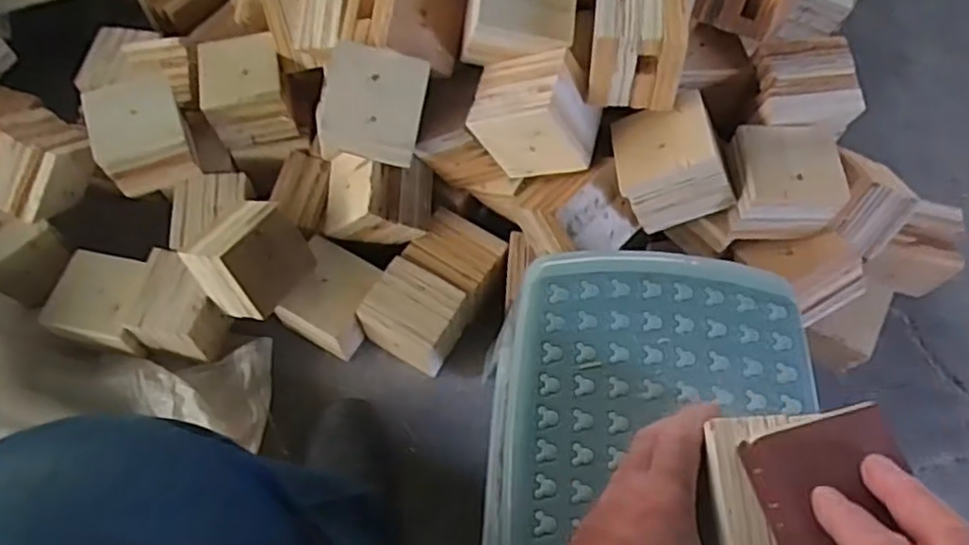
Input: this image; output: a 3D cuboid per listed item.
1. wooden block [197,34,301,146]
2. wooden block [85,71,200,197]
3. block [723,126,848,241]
[{"bbox_3d":[-0.284,-0.209,0.863,0.100,0.093,0.098,-10,66,-6],"label":"wooden block"},{"bbox_3d":[-0.397,-0.160,0.835,0.101,0.080,0.102,-22,68,-11],"label":"wooden block"},{"bbox_3d":[0.295,-0.089,0.711,0.097,0.079,0.091,1,65,-1],"label":"block"}]

